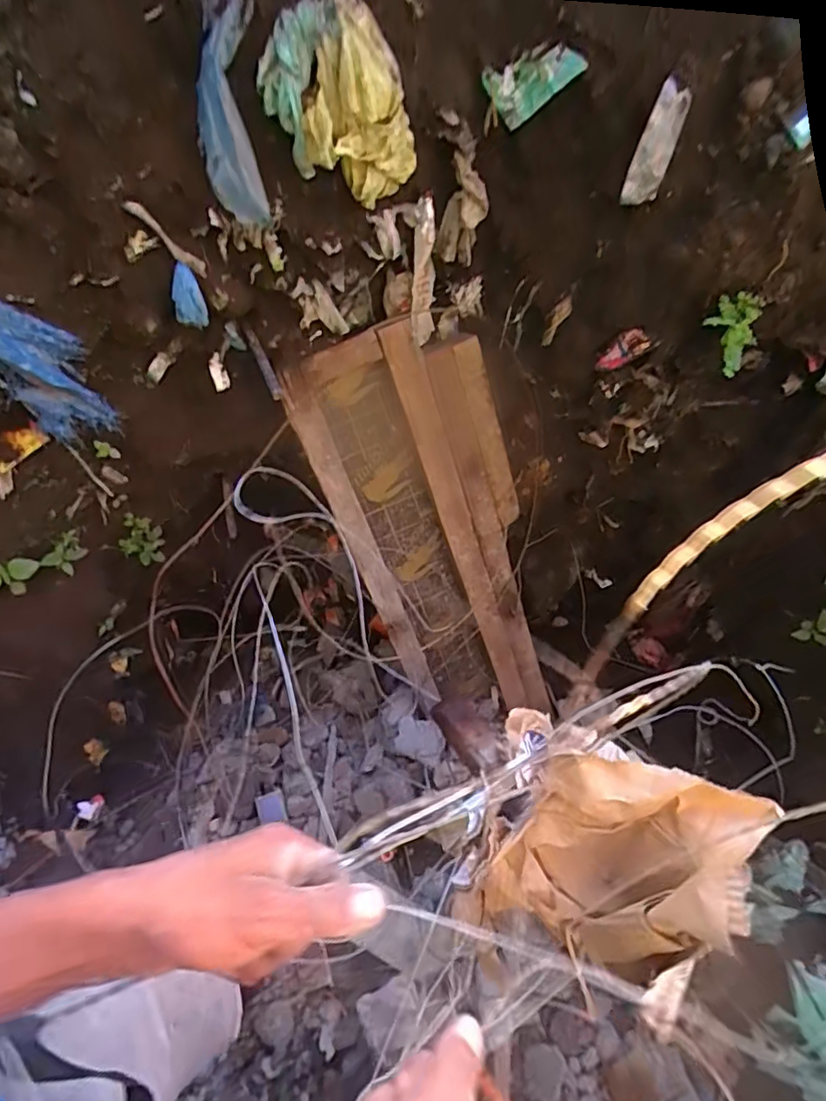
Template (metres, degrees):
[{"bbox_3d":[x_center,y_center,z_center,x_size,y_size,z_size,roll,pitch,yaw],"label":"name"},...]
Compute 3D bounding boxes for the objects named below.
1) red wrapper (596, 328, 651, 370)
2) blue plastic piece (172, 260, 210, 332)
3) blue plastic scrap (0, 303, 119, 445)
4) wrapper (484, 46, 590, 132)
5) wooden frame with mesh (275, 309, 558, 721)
[{"bbox_3d":[0.288,-0.275,0.818,0.033,0.079,0.022,19,61,-29],"label":"red wrapper"},{"bbox_3d":[-0.276,-0.306,0.722,0.038,0.078,0.027,-22,67,-10],"label":"blue plastic piece"},{"bbox_3d":[-0.478,-0.208,0.727,0.157,0.212,0.047,-30,69,-13],"label":"blue plastic scrap"},{"bbox_3d":[0.133,-0.514,0.649,0.098,0.062,0.015,-20,19,25],"label":"wrapper"},{"bbox_3d":[0.053,-0.002,1.017,0.291,0.749,0.098,-29,30,-13],"label":"wooden frame with mesh"}]

